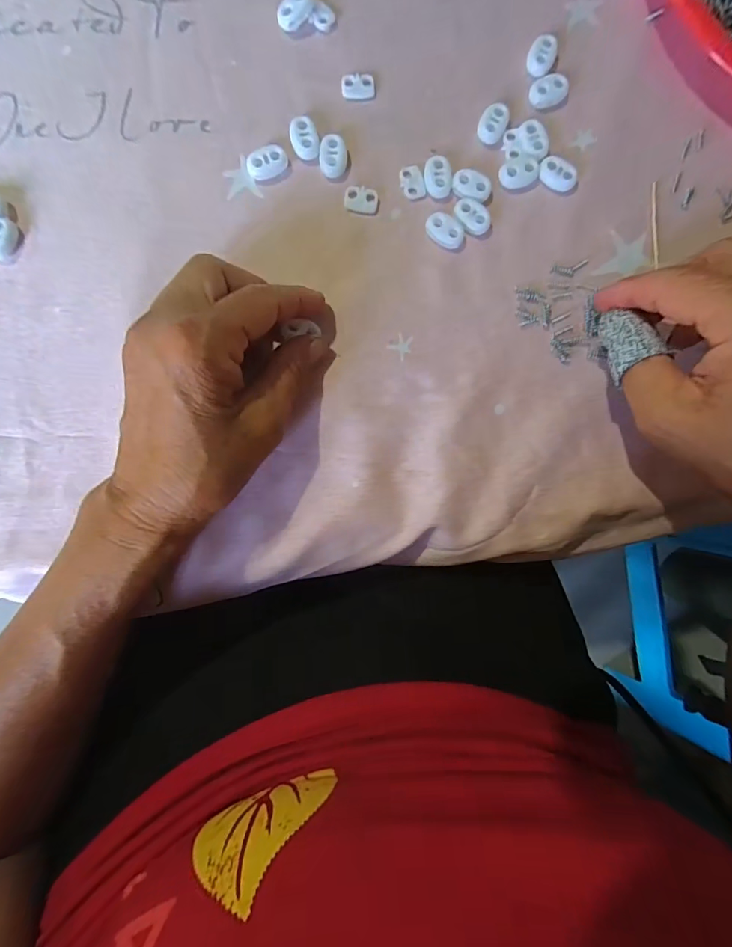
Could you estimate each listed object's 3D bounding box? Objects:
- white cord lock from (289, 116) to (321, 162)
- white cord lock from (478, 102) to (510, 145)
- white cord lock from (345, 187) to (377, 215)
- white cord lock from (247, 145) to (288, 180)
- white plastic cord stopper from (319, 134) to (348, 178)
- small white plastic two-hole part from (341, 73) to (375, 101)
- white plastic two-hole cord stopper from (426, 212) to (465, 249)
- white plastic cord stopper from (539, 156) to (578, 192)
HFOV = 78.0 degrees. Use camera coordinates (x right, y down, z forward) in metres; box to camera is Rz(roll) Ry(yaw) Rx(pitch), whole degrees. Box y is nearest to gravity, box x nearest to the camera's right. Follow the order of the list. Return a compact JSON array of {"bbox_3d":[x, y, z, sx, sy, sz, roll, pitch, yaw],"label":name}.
[{"bbox_3d":[-0.034,-0.184,0.250,0.014,0.006,0.022,-15,89,-2],"label":"white cord lock"},{"bbox_3d":[0.071,-0.197,0.255,0.015,0.007,0.022,25,88,-1],"label":"white cord lock"},{"bbox_3d":[-0.003,-0.153,0.252,0.019,0.004,0.013,6,88,-2],"label":"white cord lock"},{"bbox_3d":[-0.054,-0.171,0.248,0.022,0.007,0.013,-21,89,-2],"label":"white cord lock"},{"bbox_3d":[-0.018,-0.176,0.250,0.015,0.005,0.021,6,88,-2],"label":"white plastic cord stopper"},{"bbox_3d":[-0.004,-0.218,0.253,0.019,0.004,0.014,-4,89,-2],"label":"small white plastic two-hole part"},{"bbox_3d":[0.044,-0.135,0.252,0.023,0.004,0.015,32,88,-1],"label":"white plastic two-hole cord stopper"},{"bbox_3d":[0.108,-0.168,0.254,0.022,0.006,0.014,28,88,-1],"label":"white plastic cord stopper"}]

